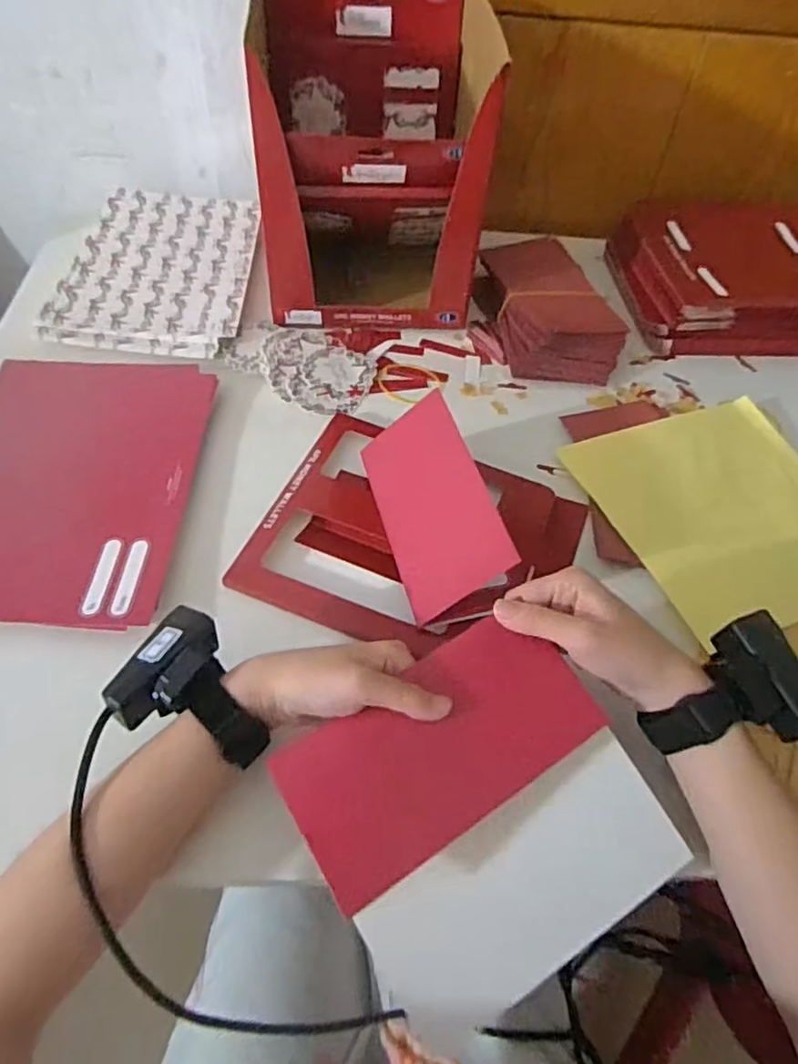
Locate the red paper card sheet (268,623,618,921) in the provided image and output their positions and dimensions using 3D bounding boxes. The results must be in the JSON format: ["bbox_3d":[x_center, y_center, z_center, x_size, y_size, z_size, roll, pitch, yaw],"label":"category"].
[{"bbox_3d":[0.024,0.116,0.349,0.167,0.009,0.086,-30,78,-17],"label":"red paper card sheet"}]

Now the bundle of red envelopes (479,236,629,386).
[{"bbox_3d":[0.156,-0.241,0.685,0.113,0.047,0.201,-4,52,-8],"label":"bundle of red envelopes"}]

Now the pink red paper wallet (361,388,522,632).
[{"bbox_3d":[0.027,-0.018,0.473,0.085,0.021,0.185,-35,52,23],"label":"pink red paper wallet"}]

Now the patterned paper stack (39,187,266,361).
[{"bbox_3d":[-0.252,-0.285,0.691,0.182,0.027,0.273,2,51,-3],"label":"patterned paper stack"}]

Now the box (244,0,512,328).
[{"bbox_3d":[-0.032,-0.378,0.650,0.201,0.241,0.235,-1,51,-5],"label":"box"}]

